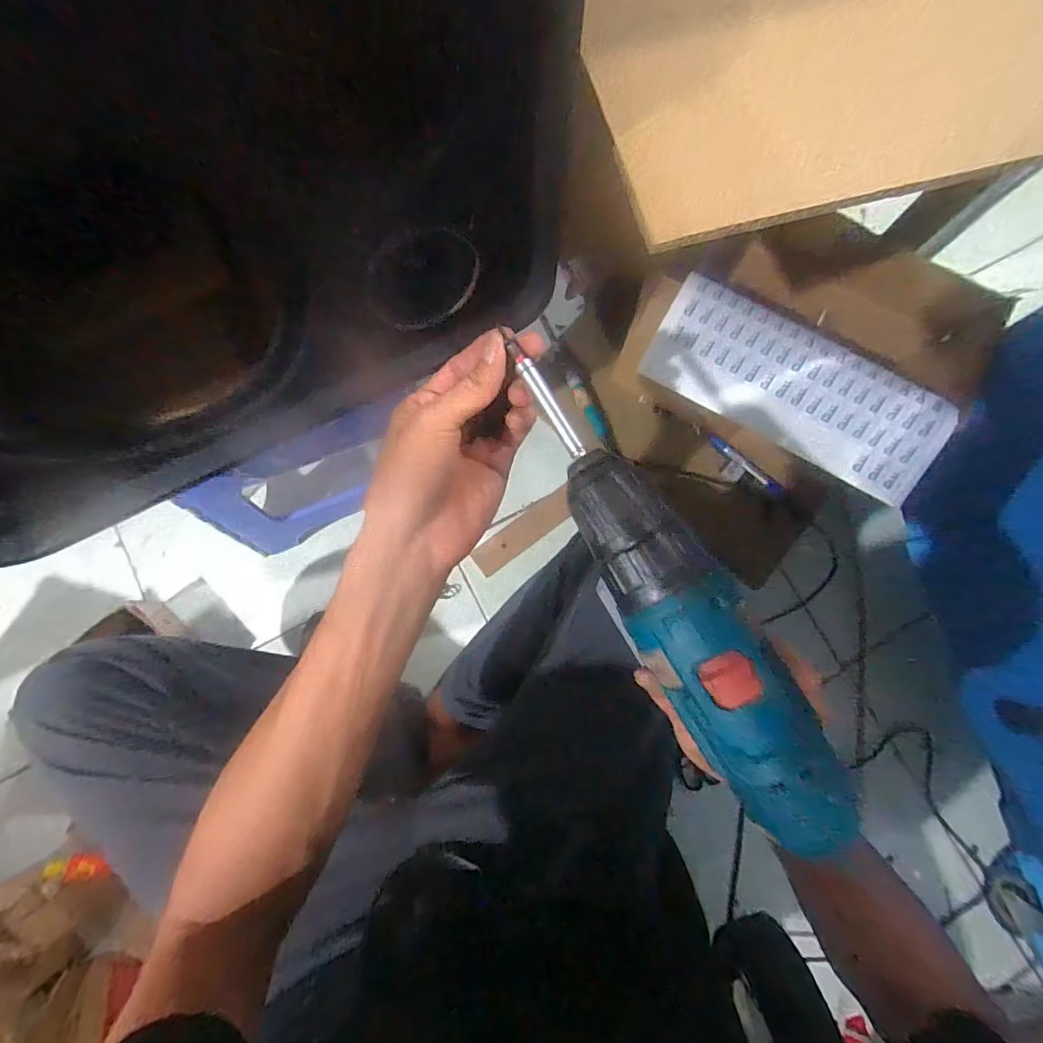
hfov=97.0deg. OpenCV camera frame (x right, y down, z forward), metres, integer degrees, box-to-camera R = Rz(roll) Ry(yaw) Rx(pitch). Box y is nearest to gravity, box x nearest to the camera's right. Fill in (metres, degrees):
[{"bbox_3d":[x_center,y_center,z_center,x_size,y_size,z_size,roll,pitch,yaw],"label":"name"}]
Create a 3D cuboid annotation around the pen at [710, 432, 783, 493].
[{"bbox_3d":[0.280,-0.071,0.578,0.014,0.016,0.108,-44,83,-7],"label":"pen"}]

